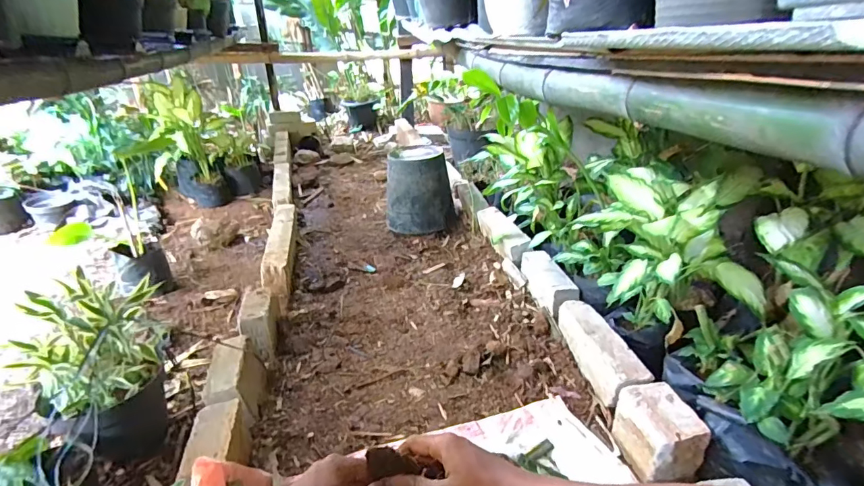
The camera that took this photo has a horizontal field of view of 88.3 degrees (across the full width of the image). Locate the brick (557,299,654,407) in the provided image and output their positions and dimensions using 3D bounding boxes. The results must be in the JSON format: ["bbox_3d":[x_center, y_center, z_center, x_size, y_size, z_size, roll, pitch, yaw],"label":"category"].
[{"bbox_3d":[0.399,0.257,1.068,0.071,0.113,0.307,-6,28,-8],"label":"brick"}]

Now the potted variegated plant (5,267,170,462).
[{"bbox_3d":[-0.648,0.258,0.895,0.234,0.366,0.198,-25,36,-38],"label":"potted variegated plant"}]

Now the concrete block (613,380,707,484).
[{"bbox_3d":[0.435,0.364,0.853,0.111,0.119,0.144,-3,28,-4],"label":"concrete block"}]

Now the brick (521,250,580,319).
[{"bbox_3d":[0.352,0.118,1.340,0.082,0.096,0.261,-6,28,-8],"label":"brick"}]

